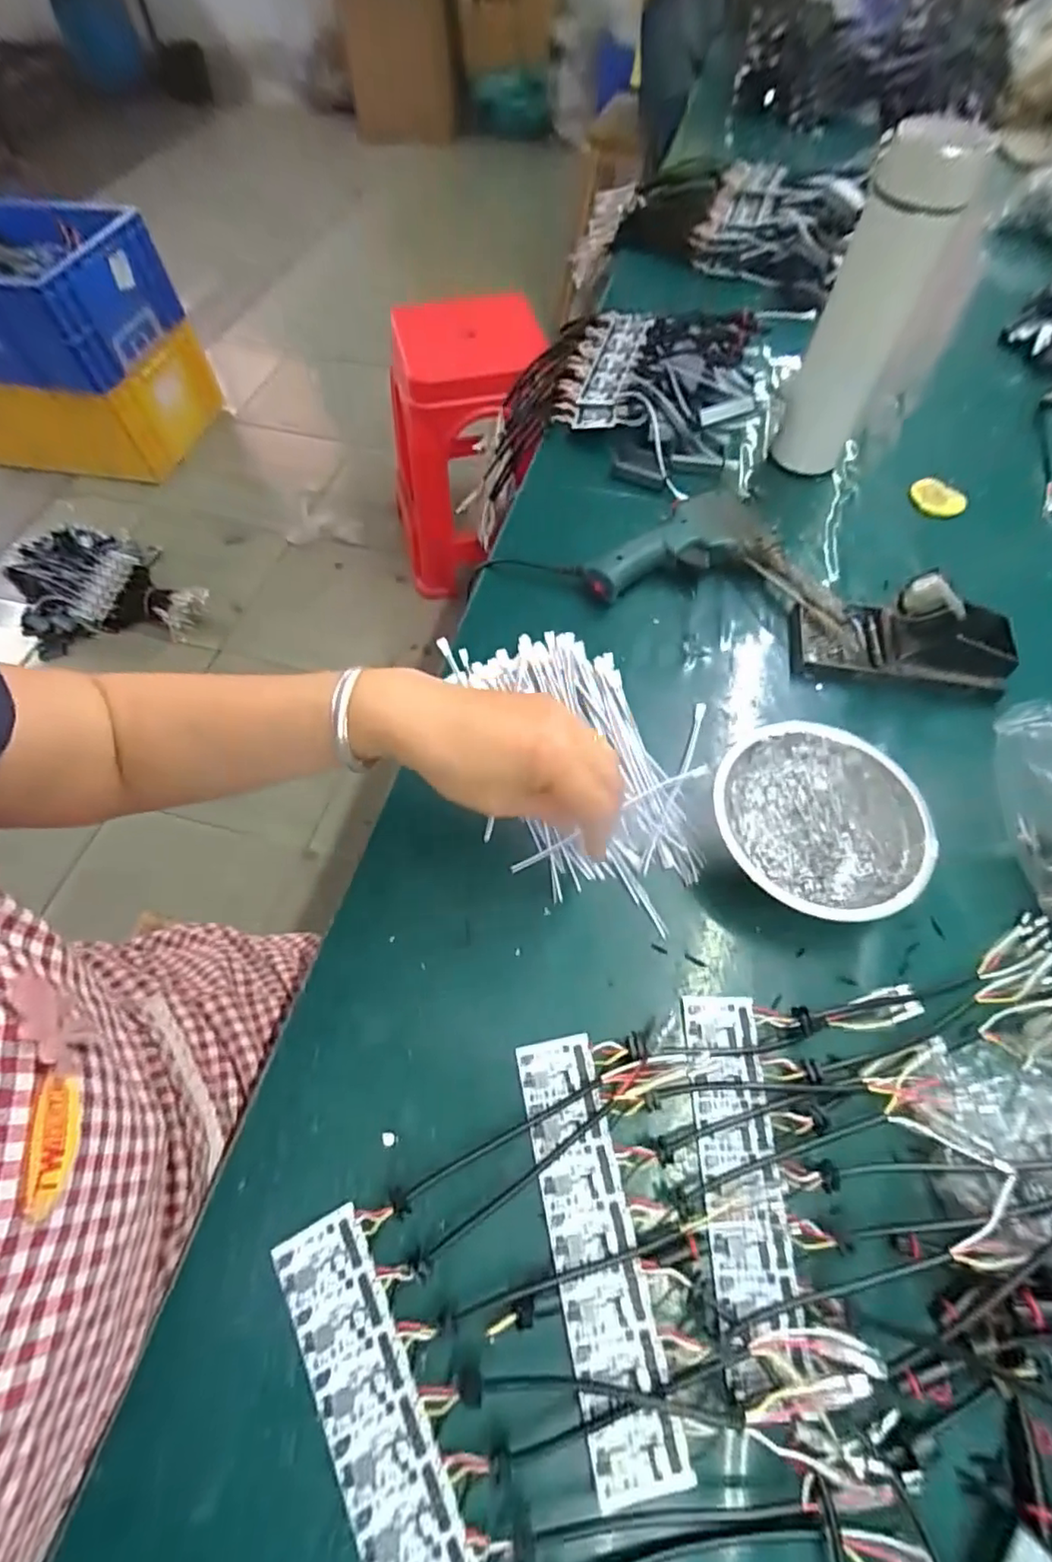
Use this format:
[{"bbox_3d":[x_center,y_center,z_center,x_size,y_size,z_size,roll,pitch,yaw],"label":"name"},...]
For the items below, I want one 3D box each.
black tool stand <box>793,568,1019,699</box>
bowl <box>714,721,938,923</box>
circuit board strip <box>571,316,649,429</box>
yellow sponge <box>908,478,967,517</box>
[{"bbox_3d":[0.284,-0.117,0.444,0.151,0.071,0.068,11,62,6],"label":"black tool stand"},{"bbox_3d":[0.182,0.028,0.381,0.124,0.040,0.123,0,62,0],"label":"bowl"},{"bbox_3d":[0.082,-0.404,0.600,0.042,0.015,0.131,19,82,12],"label":"circuit board strip"},{"bbox_3d":[0.382,-0.263,0.564,0.031,0.013,0.048,-38,68,-18],"label":"yellow sponge"}]

